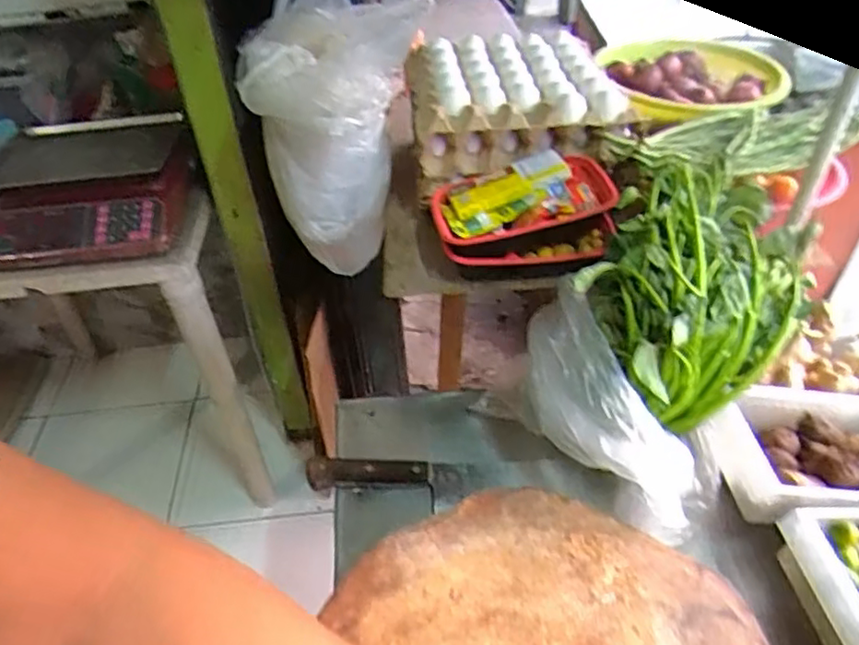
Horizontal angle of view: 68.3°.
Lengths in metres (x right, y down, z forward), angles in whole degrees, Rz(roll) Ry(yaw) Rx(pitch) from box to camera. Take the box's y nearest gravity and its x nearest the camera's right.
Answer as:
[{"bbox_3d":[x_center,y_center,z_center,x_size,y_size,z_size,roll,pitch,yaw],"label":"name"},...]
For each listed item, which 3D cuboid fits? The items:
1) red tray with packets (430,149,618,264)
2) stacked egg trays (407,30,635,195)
[{"bbox_3d":[0.116,-0.142,0.793,0.216,0.069,0.148,-10,42,-7],"label":"red tray with packets"},{"bbox_3d":[0.118,-0.320,0.914,0.283,0.097,0.256,-5,42,-2],"label":"stacked egg trays"}]

